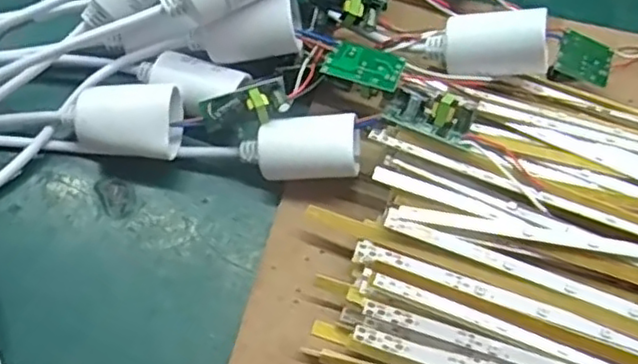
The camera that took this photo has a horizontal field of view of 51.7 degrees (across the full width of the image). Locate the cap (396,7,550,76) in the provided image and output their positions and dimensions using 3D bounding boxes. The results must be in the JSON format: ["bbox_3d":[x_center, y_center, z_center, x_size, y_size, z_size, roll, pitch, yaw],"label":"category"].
[{"bbox_3d":[0.068,-0.059,0.295,0.065,0.022,0.023,2,61,23],"label":"cap"}]

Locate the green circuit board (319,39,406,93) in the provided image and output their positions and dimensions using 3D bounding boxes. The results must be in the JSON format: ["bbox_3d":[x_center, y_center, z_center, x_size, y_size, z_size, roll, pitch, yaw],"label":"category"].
[{"bbox_3d":[0.020,-0.053,0.300,0.035,0.006,0.019,18,67,14],"label":"green circuit board"}]

